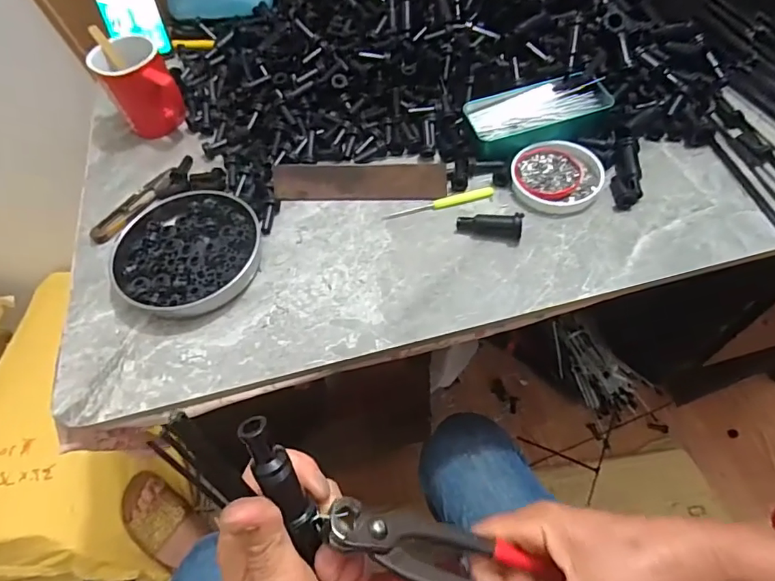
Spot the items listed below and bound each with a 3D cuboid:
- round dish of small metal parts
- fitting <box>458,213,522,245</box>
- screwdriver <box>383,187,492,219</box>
[{"bbox_3d":[0.172,-0.115,0.498,0.087,0.011,0.080,-2,61,3],"label":"round dish of small metal parts"},{"bbox_3d":[0.098,-0.062,0.475,0.061,0.023,0.023,10,59,11],"label":"fitting"},{"bbox_3d":[0.054,-0.089,0.506,0.114,0.007,0.011,-14,57,-4],"label":"screwdriver"}]

